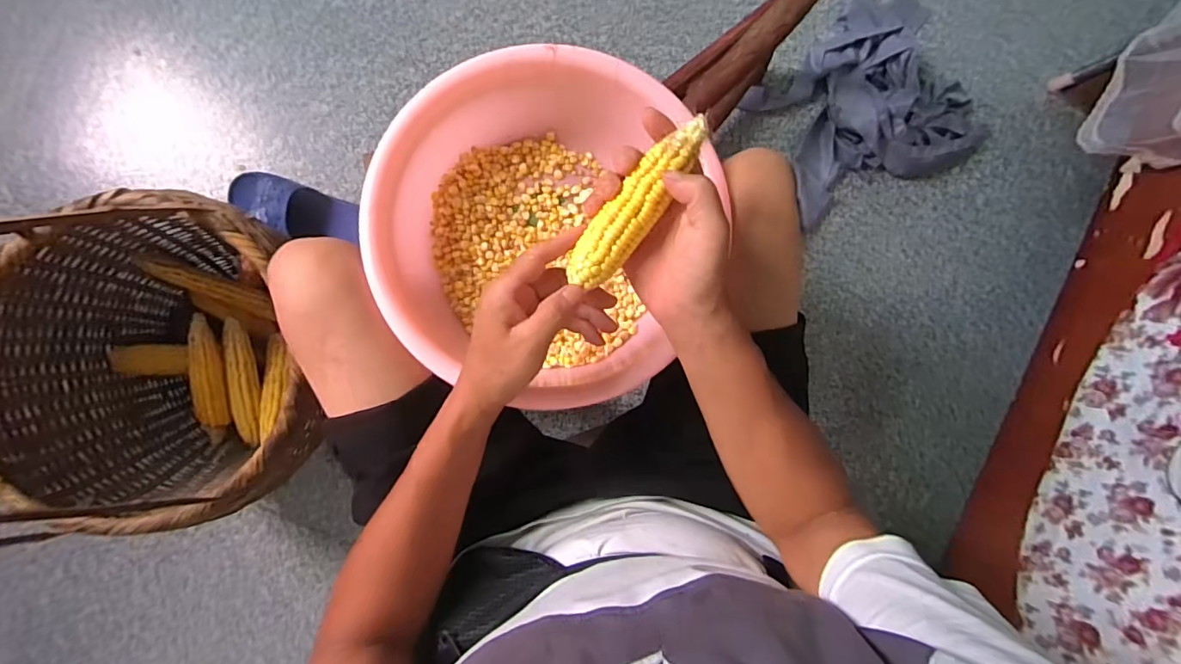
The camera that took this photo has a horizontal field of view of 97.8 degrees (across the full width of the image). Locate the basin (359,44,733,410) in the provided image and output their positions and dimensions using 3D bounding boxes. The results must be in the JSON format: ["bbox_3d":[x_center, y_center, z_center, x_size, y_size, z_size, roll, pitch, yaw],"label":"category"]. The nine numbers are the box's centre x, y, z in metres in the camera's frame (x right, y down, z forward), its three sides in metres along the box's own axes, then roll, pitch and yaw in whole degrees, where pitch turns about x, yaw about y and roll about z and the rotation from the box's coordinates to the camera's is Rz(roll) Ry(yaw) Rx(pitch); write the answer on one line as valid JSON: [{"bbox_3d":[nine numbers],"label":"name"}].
[{"bbox_3d":[-0.048,-0.102,0.495,0.292,0.119,0.306,0,91,-5],"label":"basin"}]

